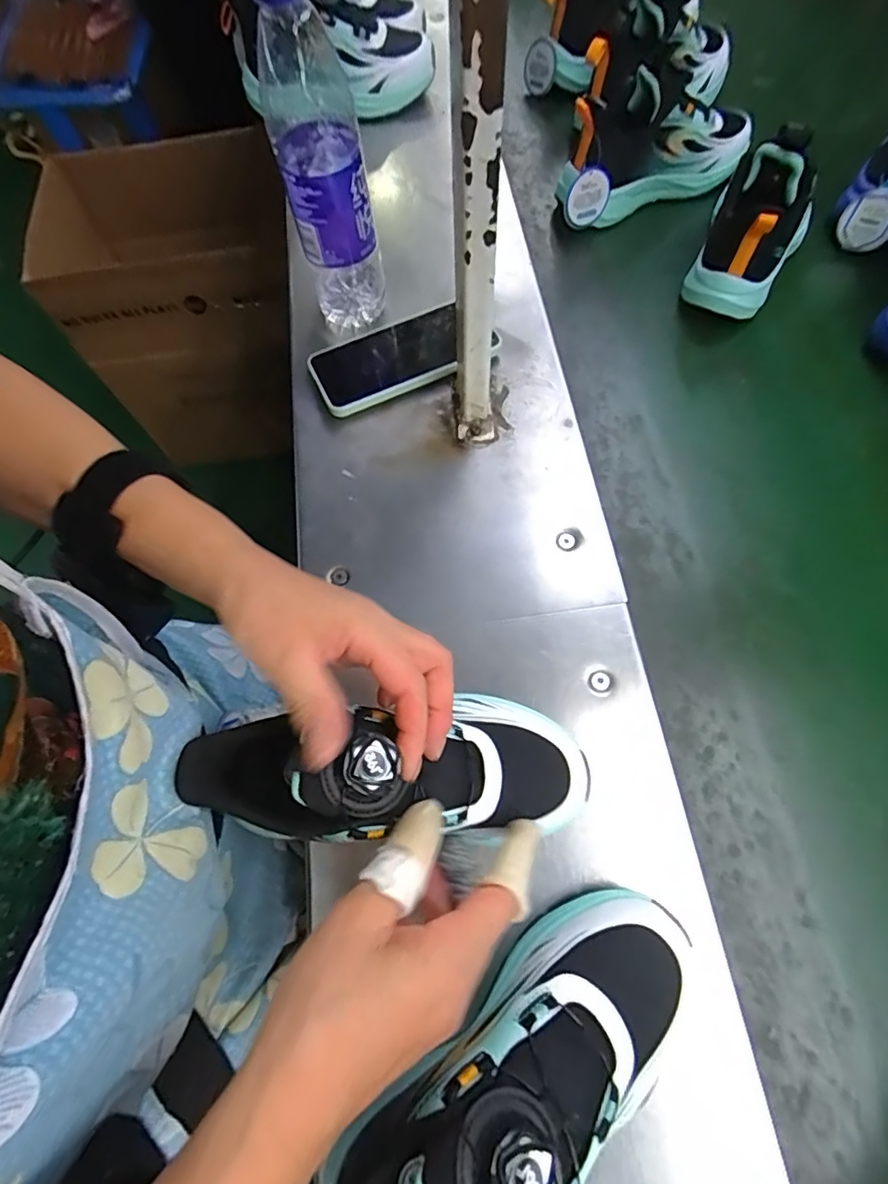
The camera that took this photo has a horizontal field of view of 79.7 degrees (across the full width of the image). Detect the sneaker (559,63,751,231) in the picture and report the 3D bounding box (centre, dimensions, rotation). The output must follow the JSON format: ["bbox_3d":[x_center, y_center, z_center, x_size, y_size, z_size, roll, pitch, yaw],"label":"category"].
[{"bbox_3d":[0.223,-0.465,0.549,0.219,0.106,0.079,-26,67,-9],"label":"sneaker"}]

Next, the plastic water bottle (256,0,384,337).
[{"bbox_3d":[-0.090,-0.316,0.401,0.064,0.224,0.069,-12,66,-2],"label":"plastic water bottle"}]

